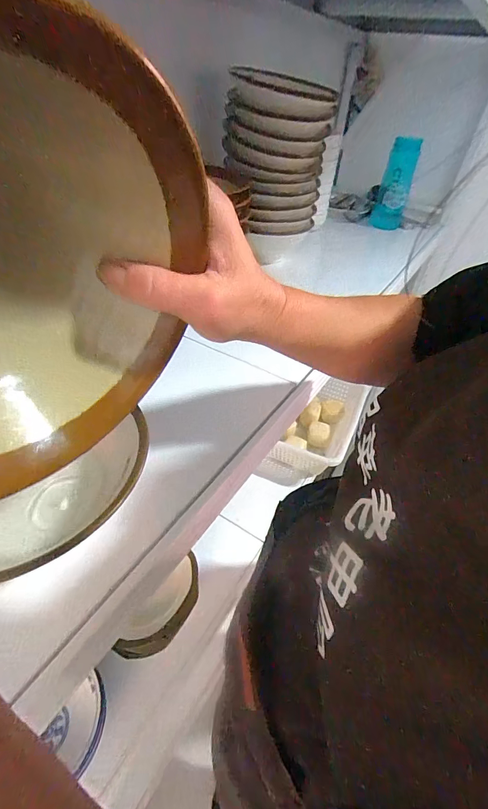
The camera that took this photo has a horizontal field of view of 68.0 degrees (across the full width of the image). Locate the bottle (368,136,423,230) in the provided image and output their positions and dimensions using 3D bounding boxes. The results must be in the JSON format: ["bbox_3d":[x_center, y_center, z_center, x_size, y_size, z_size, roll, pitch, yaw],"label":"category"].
[{"bbox_3d":[0.407,-0.584,0.970,0.079,0.192,0.067,18,46,14],"label":"bottle"}]

